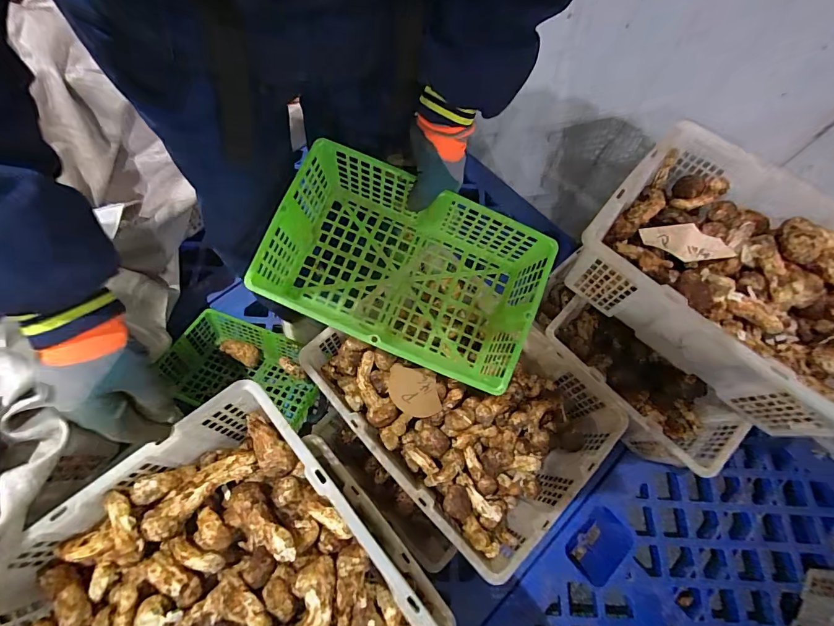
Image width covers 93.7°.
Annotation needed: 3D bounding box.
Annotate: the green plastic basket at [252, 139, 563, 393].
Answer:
[{"bbox_3d":[-0.014,-0.055,0.532,0.340,0.155,0.207,19,68,5],"label":"green plastic basket"}]

